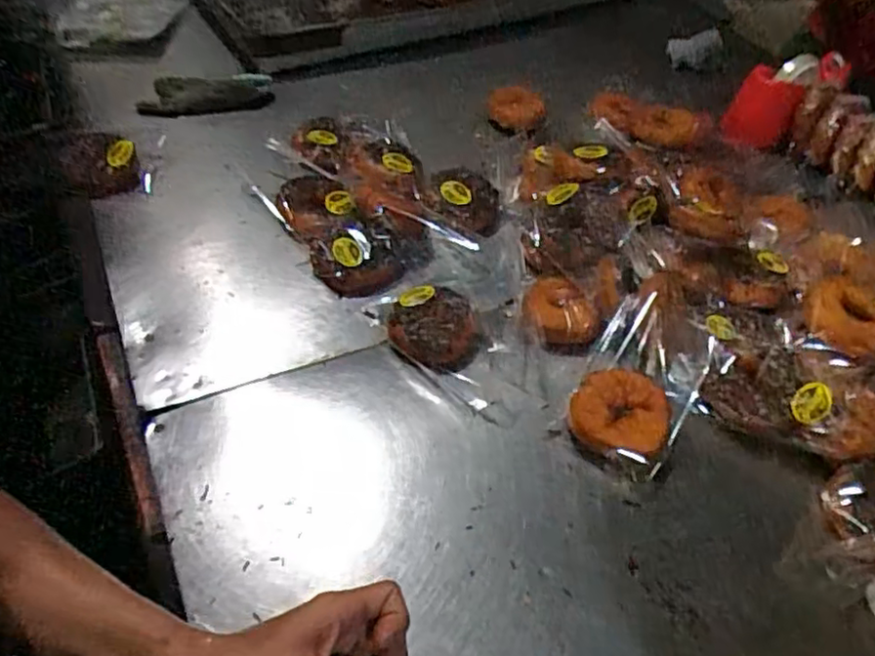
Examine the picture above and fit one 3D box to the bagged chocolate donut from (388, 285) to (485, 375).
[{"bbox_3d":[-0.002,0.000,0.711,0.102,0.038,0.096,2,50,-3],"label":"bagged chocolate donut"}]

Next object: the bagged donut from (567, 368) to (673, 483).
[{"bbox_3d":[0.181,0.088,0.649,0.096,0.035,0.093,22,52,13],"label":"bagged donut"}]

